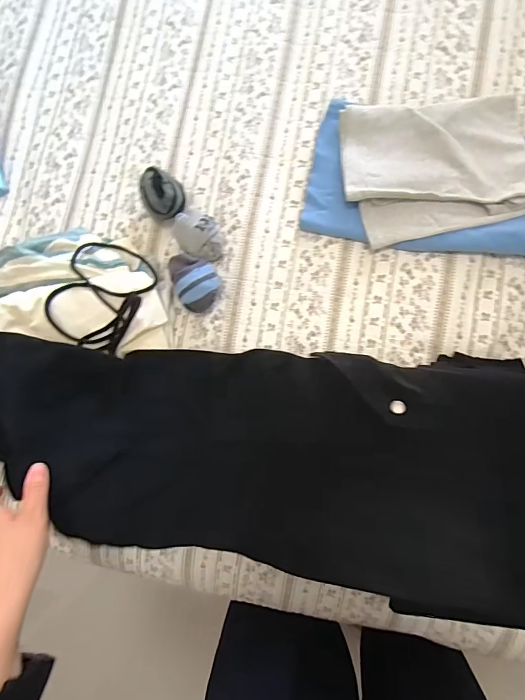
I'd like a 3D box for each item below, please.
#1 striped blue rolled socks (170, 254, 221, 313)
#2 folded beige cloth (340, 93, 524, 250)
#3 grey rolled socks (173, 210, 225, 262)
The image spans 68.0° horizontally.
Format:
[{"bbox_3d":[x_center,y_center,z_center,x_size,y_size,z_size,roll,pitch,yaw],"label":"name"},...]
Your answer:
[{"bbox_3d":[-0.097,-0.097,0.562,0.066,0.051,0.079,-29,82,1],"label":"striped blue rolled socks"},{"bbox_3d":[0.250,-0.265,0.555,0.261,0.035,0.198,-8,81,3],"label":"folded beige cloth"},{"bbox_3d":[-0.096,-0.170,0.575,0.081,0.053,0.061,39,88,9],"label":"grey rolled socks"}]

